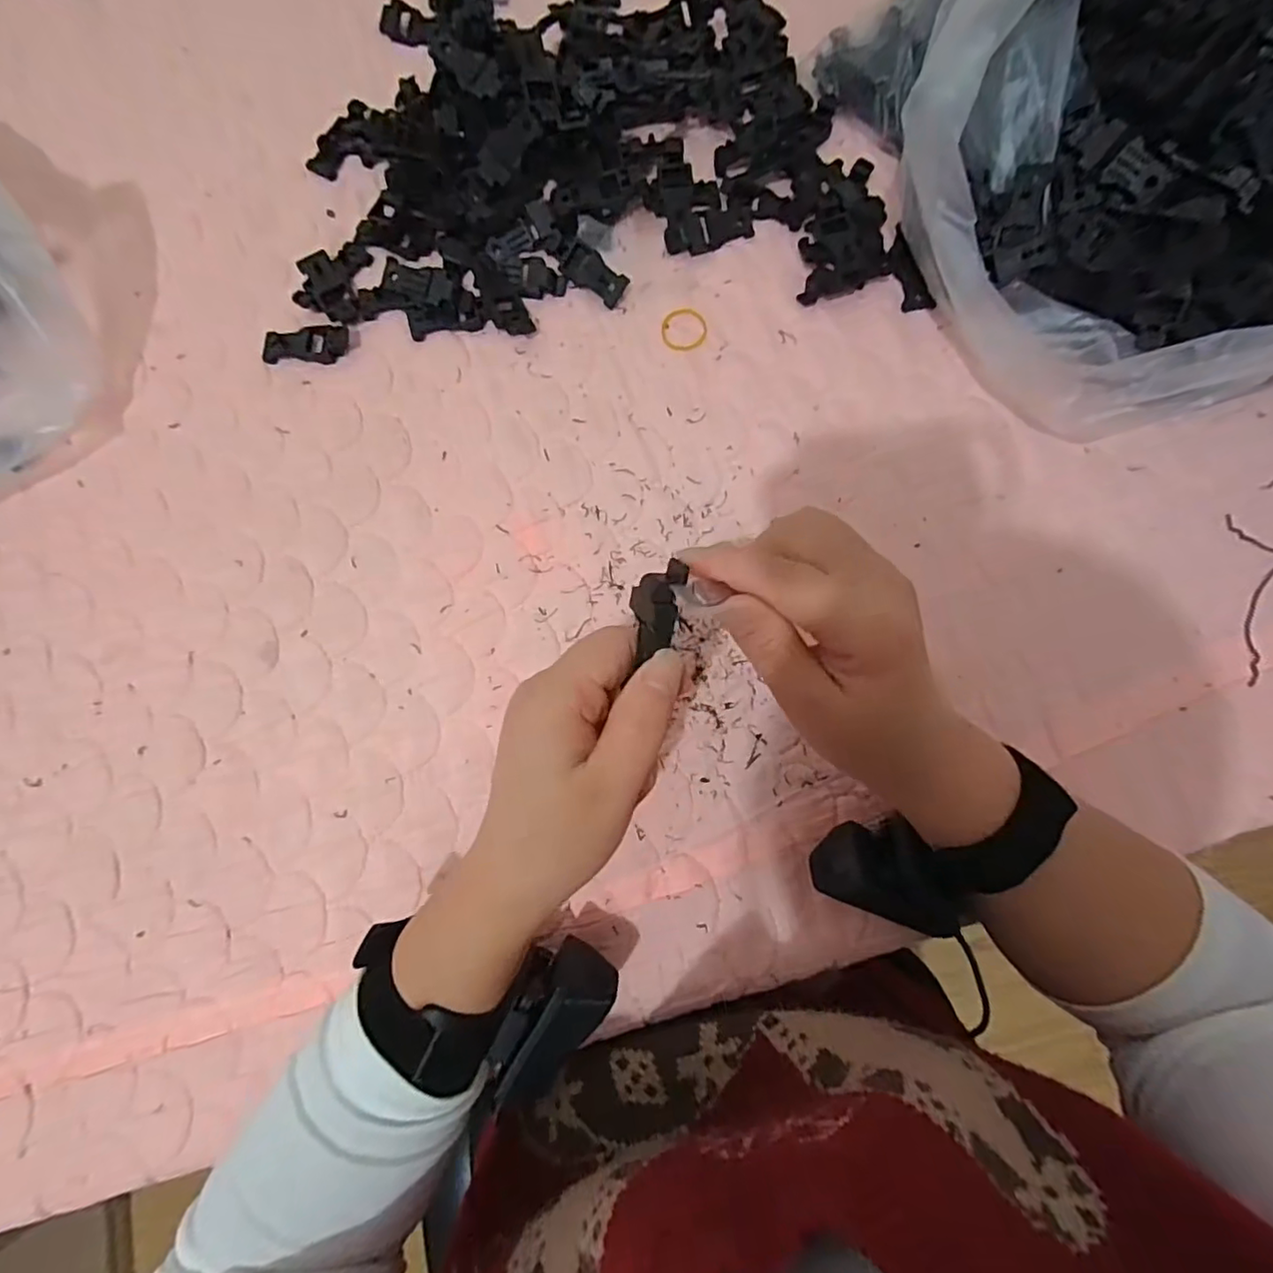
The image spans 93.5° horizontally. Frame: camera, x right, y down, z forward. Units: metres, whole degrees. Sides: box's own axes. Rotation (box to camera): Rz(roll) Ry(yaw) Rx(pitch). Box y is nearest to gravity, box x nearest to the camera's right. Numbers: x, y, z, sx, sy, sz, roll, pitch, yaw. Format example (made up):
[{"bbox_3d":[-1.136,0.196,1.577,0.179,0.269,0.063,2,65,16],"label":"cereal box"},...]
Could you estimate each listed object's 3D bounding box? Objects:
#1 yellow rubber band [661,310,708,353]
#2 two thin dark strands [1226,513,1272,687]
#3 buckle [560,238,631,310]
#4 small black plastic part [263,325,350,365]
[{"bbox_3d":[0.029,-0.187,0.363,0.027,0.004,0.029,-4,77,0],"label":"yellow rubber band"},{"bbox_3d":[0.361,-0.018,0.321,0.074,0.004,0.089,4,78,2],"label":"two thin dark strands"},{"bbox_3d":[-0.028,-0.225,0.369,0.046,0.012,0.021,40,112,11],"label":"buckle"},{"bbox_3d":[-0.203,-0.179,0.368,0.053,0.009,0.021,2,78,2],"label":"small black plastic part"}]

